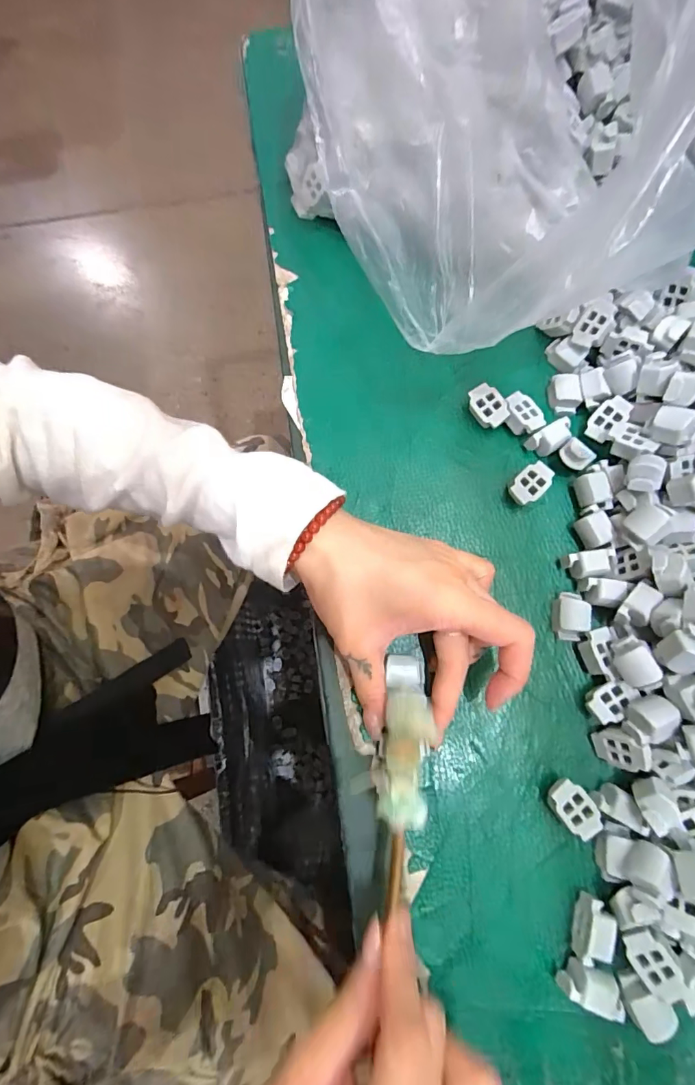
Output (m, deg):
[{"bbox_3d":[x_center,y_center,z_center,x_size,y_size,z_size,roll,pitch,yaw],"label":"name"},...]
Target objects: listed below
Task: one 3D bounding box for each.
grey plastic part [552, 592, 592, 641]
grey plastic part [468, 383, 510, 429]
[{"bbox_3d":[0.127,0.042,0.263,0.018,0.012,0.026,10,77,4],"label":"grey plastic part"},{"bbox_3d":[0.088,-0.086,0.291,0.018,0.011,0.026,-33,78,-6],"label":"grey plastic part"}]

